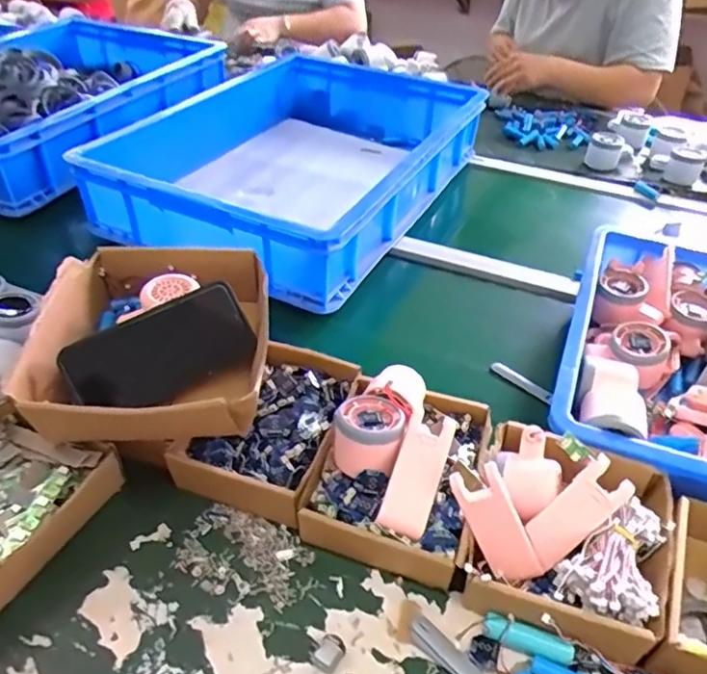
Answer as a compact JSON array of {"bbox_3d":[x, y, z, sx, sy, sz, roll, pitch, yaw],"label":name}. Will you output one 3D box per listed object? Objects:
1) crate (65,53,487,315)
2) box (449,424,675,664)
[{"bbox_3d":[-0.075,-0.283,0.966,0.424,0.176,0.620,21,44,21],"label":"crate"},{"bbox_3d":[0.170,0.157,0.491,0.170,0.084,0.162,17,43,16],"label":"box"}]

